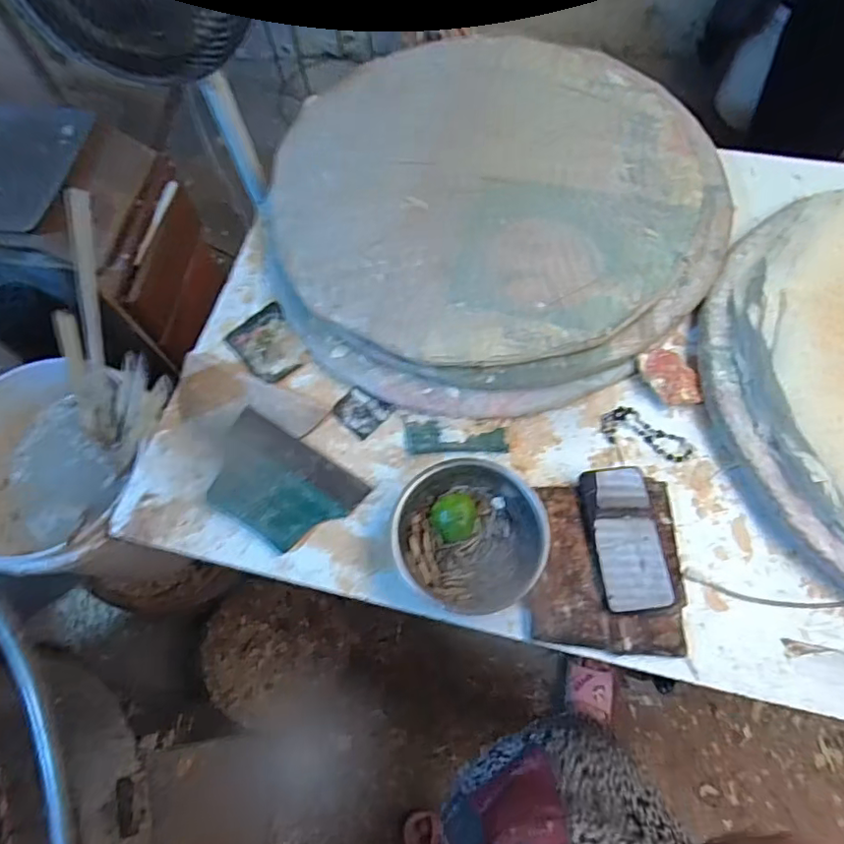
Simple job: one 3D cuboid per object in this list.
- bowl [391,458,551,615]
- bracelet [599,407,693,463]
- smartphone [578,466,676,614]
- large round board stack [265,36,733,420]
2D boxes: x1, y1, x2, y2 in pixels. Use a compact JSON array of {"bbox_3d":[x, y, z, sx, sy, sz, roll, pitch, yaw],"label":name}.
[{"bbox_3d":[0.055,0.128,0.631,0.170,0.054,0.158,-1,67,2],"label":"bowl"},{"bbox_3d":[0.282,0.013,0.706,0.111,0.005,0.055,17,69,9],"label":"bracelet"},{"bbox_3d":[0.233,0.130,0.639,0.076,0.011,0.159,-6,67,0],"label":"smartphone"},{"bbox_3d":[0.099,-0.324,0.820,0.627,0.064,0.622,-1,67,2],"label":"large round board stack"}]

